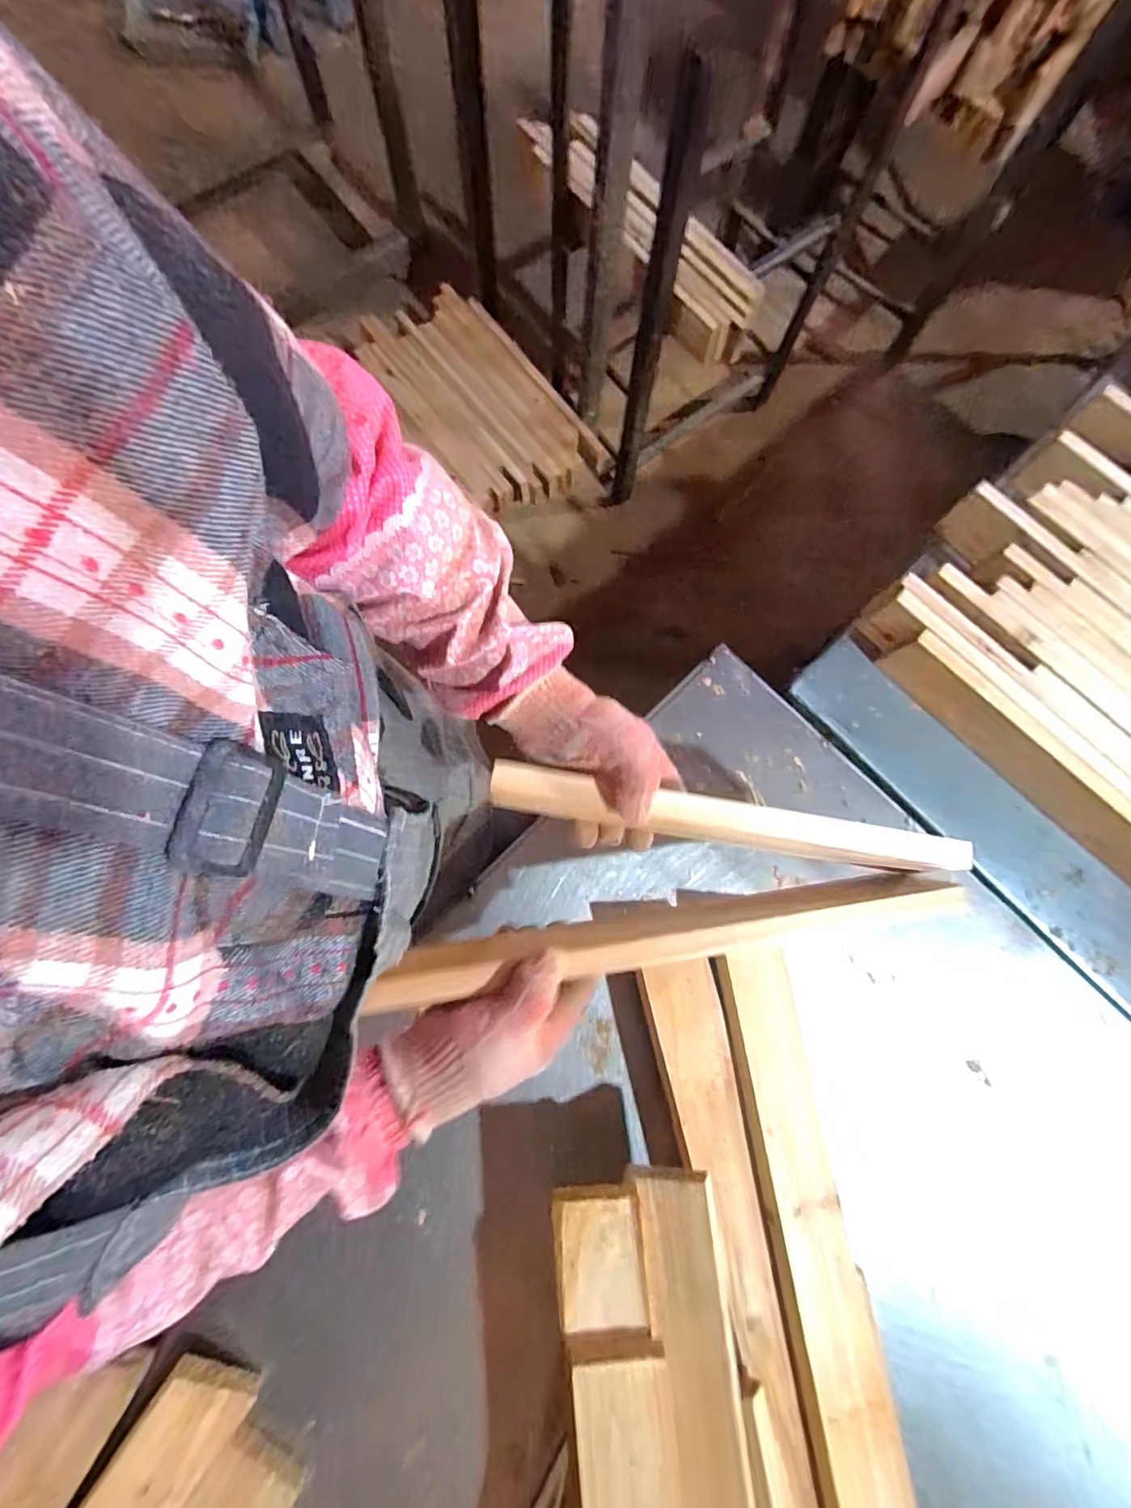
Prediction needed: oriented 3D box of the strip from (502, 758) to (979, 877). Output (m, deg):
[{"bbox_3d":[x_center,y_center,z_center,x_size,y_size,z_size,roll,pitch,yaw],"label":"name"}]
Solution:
[{"bbox_3d":[0.112,0.048,0.393,0.325,0.050,0.025,9,78,-2],"label":"strip"}]

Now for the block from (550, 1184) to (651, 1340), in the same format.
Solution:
[{"bbox_3d":[0.025,0.383,0.417,0.065,0.020,0.087,-4,78,-2],"label":"block"}]

